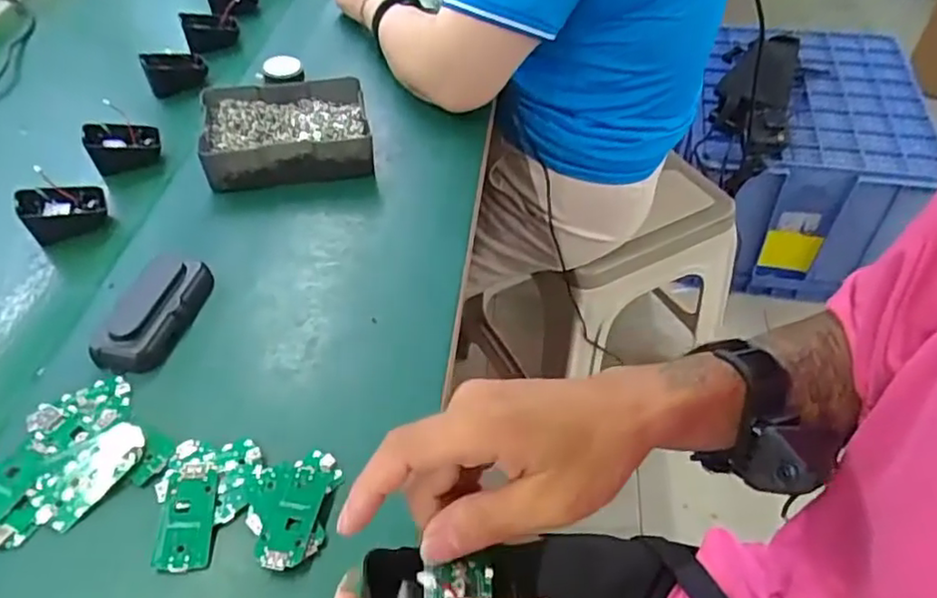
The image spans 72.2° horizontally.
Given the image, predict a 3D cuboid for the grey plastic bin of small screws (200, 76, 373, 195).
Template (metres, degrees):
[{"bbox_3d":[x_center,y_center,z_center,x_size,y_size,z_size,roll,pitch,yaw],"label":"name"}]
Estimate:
[{"bbox_3d":[-0.181,-0.170,0.645,0.156,0.041,0.115,-10,49,-7],"label":"grey plastic bin of small screws"}]

